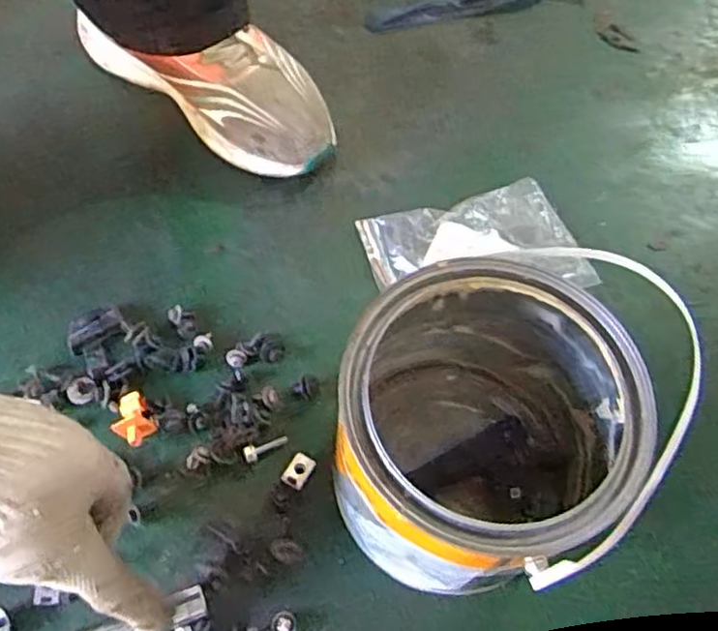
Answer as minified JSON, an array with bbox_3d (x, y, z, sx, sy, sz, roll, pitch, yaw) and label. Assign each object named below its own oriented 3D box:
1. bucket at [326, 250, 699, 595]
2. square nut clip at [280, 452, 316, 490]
[{"bbox_3d":[0.079,0.068,0.425,0.163,0.157,0.171,1,62,-2],"label":"bucket"},{"bbox_3d":[-0.042,0.107,0.485,0.017,0.004,0.023,28,65,11],"label":"square nut clip"}]

